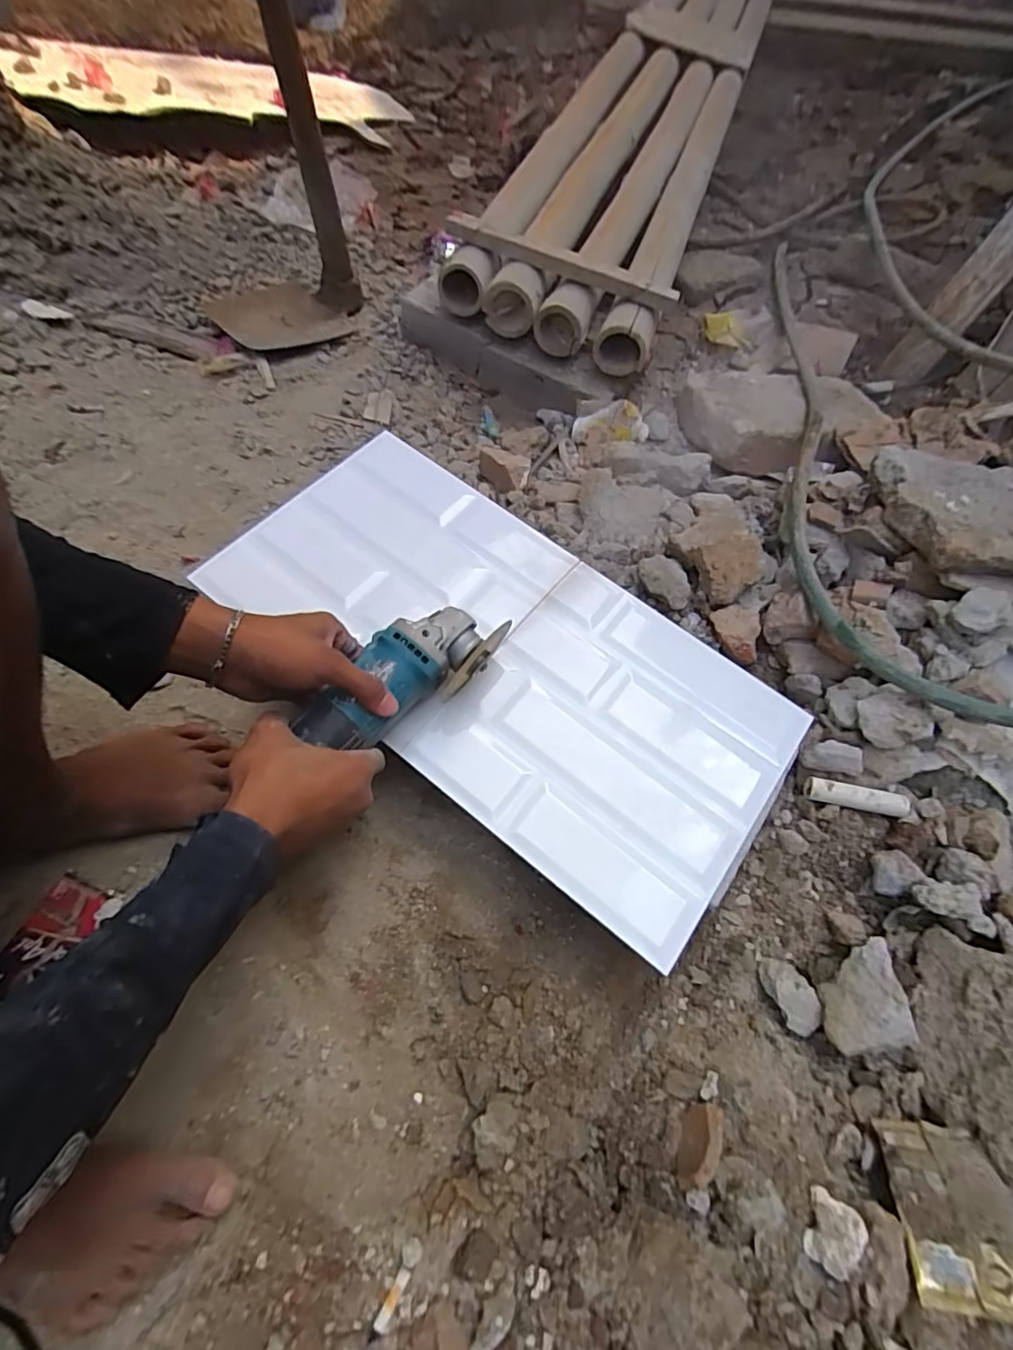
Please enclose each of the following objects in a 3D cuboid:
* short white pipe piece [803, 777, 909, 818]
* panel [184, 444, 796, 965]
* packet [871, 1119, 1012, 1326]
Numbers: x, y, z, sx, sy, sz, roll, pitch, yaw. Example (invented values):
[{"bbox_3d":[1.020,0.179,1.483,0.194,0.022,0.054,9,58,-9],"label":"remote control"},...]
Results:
[{"bbox_3d":[0.350,0.123,0.568,0.093,0.023,0.023,13,63,4],"label":"short white pipe piece"},{"bbox_3d":[-0.009,-0.024,0.587,0.591,0.009,0.299,36,67,11],"label":"panel"},{"bbox_3d":[0.317,0.370,0.390,0.084,0.010,0.109,-5,23,20],"label":"packet"}]

